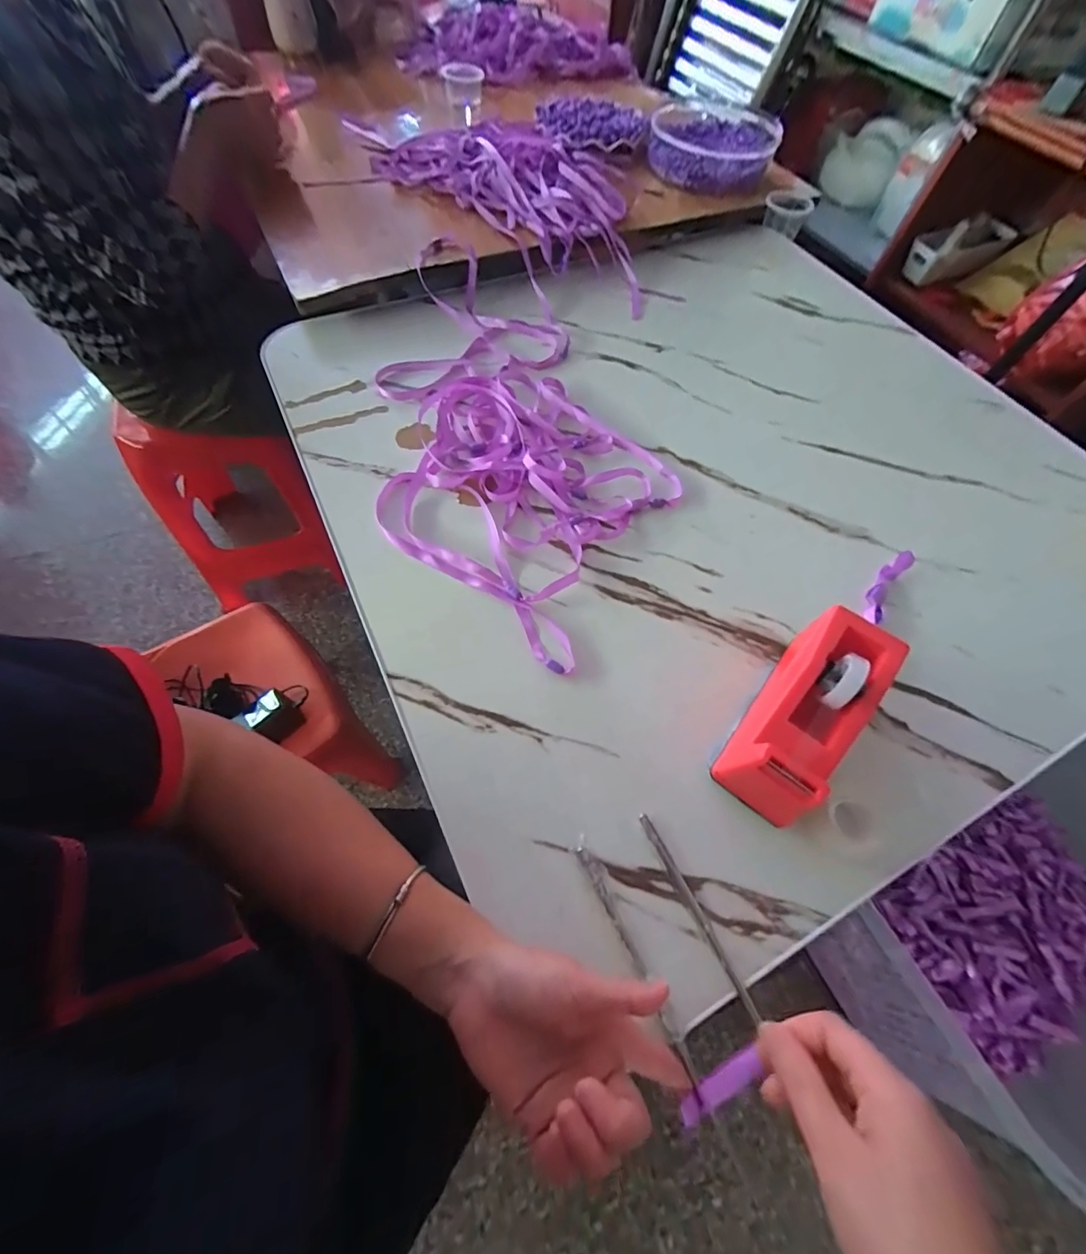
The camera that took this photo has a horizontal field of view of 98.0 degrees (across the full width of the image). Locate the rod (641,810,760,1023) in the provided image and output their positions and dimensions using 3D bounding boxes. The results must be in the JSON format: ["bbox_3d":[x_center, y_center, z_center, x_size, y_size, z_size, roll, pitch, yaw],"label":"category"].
[{"bbox_3d":[0.100,0.185,0.309,0.008,0.007,0.127,-23,64,-15],"label":"rod"}]

